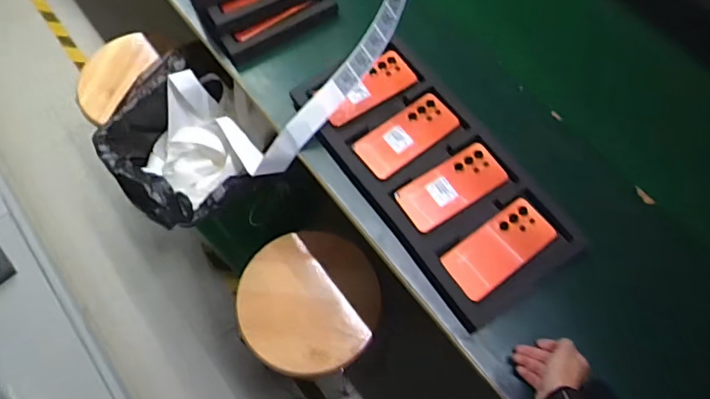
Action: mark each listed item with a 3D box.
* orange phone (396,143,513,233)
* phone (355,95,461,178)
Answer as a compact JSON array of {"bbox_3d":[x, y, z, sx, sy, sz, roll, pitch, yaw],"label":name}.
[{"bbox_3d":[0.155,-0.021,0.798,0.171,0.016,0.083,-30,70,-13],"label":"orange phone"},{"bbox_3d":[0.088,-0.110,0.828,0.179,0.007,0.087,-35,71,-15],"label":"phone"}]

